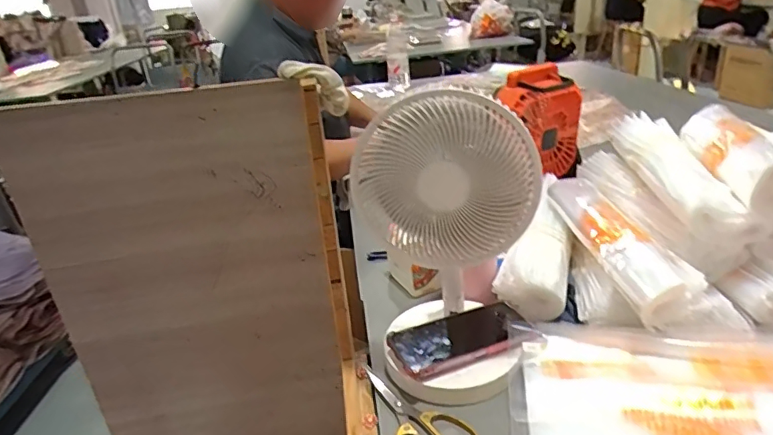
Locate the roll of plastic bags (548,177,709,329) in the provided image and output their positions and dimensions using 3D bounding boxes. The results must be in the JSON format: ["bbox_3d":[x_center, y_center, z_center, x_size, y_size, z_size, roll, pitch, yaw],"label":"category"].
[{"bbox_3d":[0.296,0.025,0.689,0.070,0.054,0.307,-7,26,-3],"label":"roll of plastic bags"}]

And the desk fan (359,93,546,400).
[{"bbox_3d":[0.069,0.028,0.568,0.174,0.315,0.158,-13,26,-14],"label":"desk fan"}]

